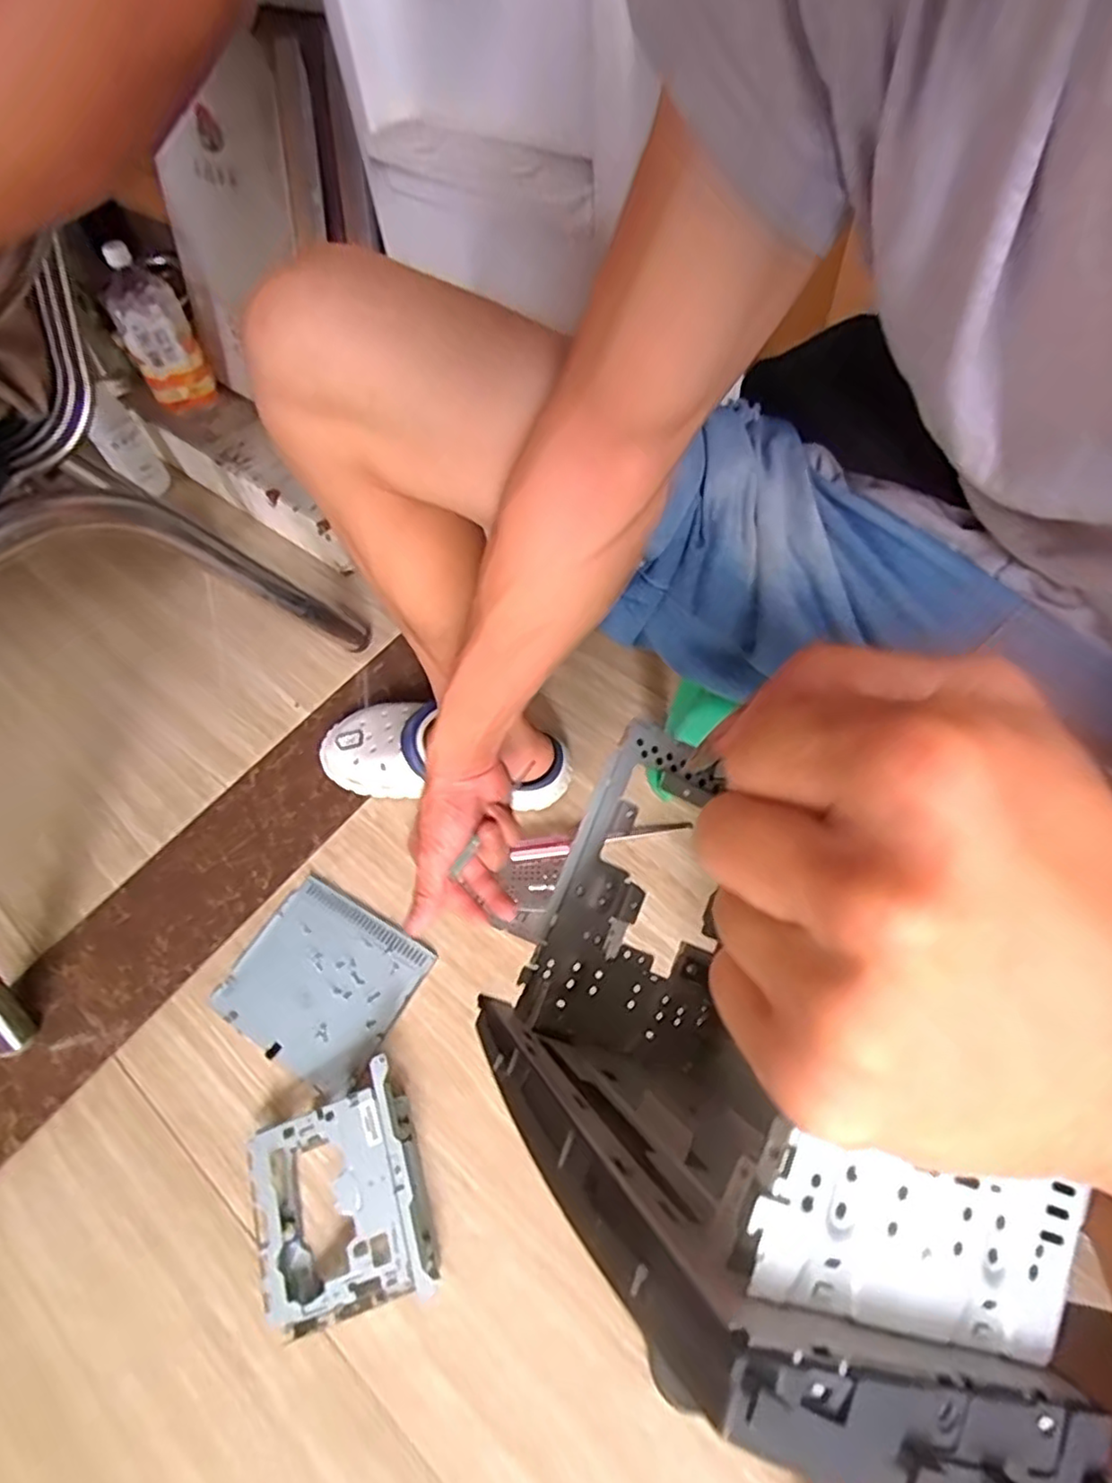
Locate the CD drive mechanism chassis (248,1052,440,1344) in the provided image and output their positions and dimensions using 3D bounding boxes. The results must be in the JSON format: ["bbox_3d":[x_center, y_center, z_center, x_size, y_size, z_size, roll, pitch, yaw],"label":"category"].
[{"bbox_3d":[-0.181,0.370,0.540,0.133,0.055,0.161,-18,60,-8],"label":"CD drive mechanism chassis"}]

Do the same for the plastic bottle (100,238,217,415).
[{"bbox_3d":[-0.537,-0.551,0.890,0.080,0.197,0.096,-23,60,-9],"label":"plastic bottle"}]

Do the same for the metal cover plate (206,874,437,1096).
[{"bbox_3d":[-0.231,0.235,0.655,0.168,0.008,0.153,26,64,17],"label":"metal cover plate"}]

